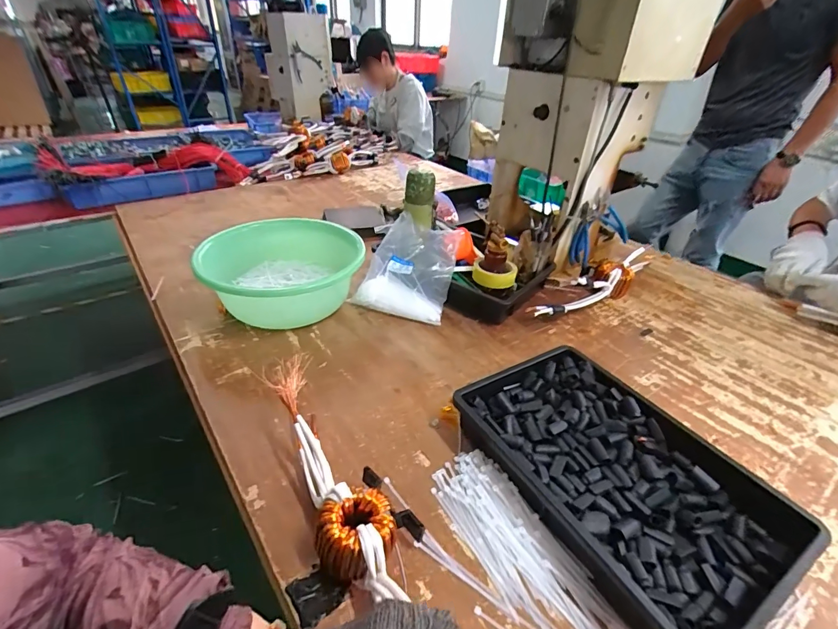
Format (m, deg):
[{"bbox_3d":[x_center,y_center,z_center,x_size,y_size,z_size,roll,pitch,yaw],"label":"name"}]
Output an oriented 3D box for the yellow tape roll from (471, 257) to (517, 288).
[{"bbox_3d":[0.173,-0.096,0.937,0.100,0.041,0.100,2,34,-1],"label":"yellow tape roll"}]

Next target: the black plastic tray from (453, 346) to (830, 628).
[{"bbox_3d":[0.259,0.195,0.535,0.274,0.067,0.365,-18,39,-28],"label":"black plastic tray"}]

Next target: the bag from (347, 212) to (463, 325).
[{"bbox_3d":[-0.026,-0.102,0.893,0.194,0.144,0.186,11,35,13],"label":"bag"}]

